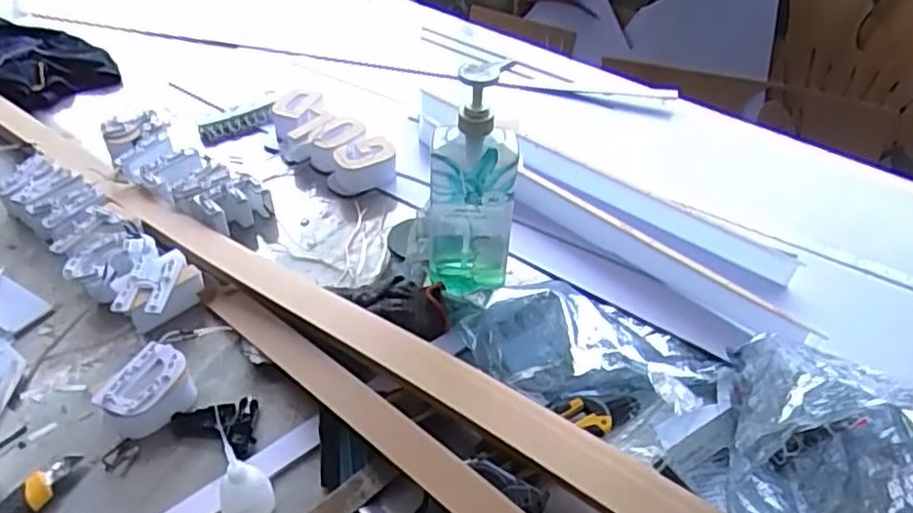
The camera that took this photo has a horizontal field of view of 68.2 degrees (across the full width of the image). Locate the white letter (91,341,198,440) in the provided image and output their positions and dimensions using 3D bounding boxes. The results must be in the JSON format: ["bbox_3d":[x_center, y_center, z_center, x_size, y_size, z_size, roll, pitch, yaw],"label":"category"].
[{"bbox_3d":[-0.303,0.132,0.665,0.064,0.047,0.087,28,50,25],"label":"white letter"}]

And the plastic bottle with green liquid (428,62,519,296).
[{"bbox_3d":[0.014,-0.076,0.729,0.099,0.276,0.083,3,44,2],"label":"plastic bottle with green liquid"}]

